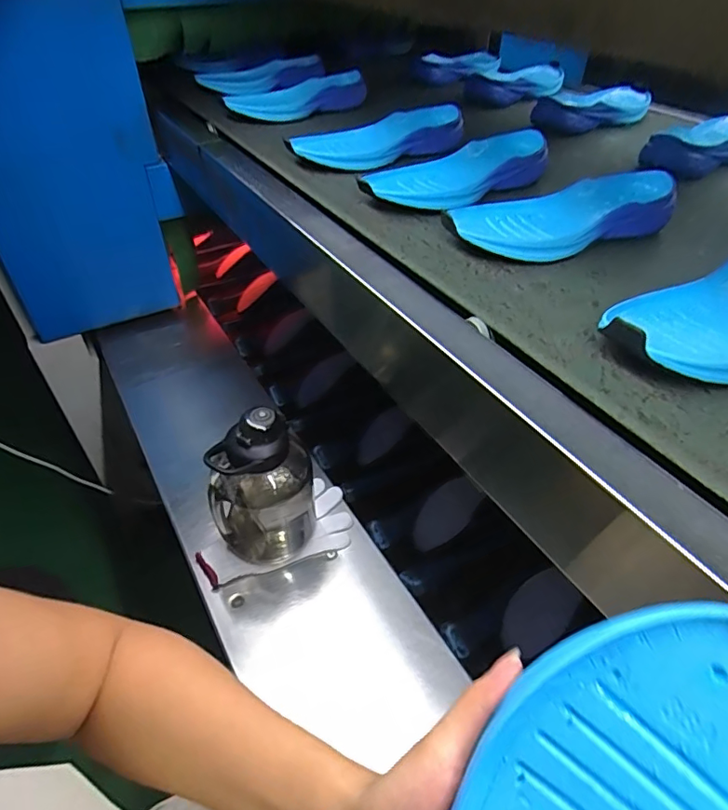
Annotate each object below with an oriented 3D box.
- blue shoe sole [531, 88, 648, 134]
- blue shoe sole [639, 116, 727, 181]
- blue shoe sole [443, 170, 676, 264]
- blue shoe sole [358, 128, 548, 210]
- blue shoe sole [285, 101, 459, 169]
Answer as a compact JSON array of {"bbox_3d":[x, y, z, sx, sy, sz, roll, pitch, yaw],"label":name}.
[{"bbox_3d":[0.386,-0.490,0.853,0.250,0.043,0.099,-36,55,-29],"label":"blue shoe sole"},{"bbox_3d":[0.491,-0.364,0.721,0.243,0.042,0.087,-30,52,-25],"label":"blue shoe sole"},{"bbox_3d":[0.201,-0.195,0.537,0.254,0.043,0.104,-19,48,-16],"label":"blue shoe sole"},{"bbox_3d":[0.113,-0.275,0.619,0.249,0.043,0.099,-24,50,-21],"label":"blue shoe sole"},{"bbox_3d":[0.023,-0.360,0.704,0.247,0.046,0.092,-22,49,-19],"label":"blue shoe sole"}]

